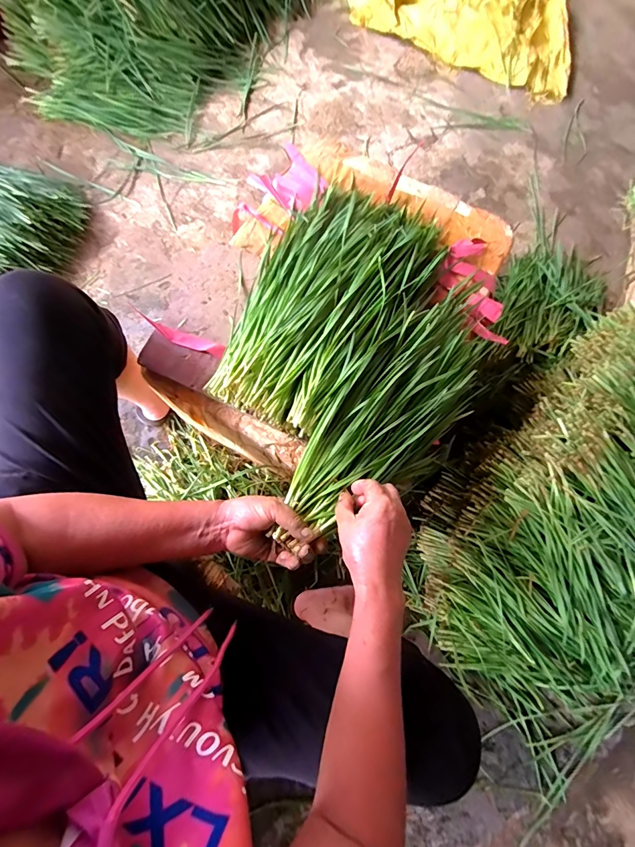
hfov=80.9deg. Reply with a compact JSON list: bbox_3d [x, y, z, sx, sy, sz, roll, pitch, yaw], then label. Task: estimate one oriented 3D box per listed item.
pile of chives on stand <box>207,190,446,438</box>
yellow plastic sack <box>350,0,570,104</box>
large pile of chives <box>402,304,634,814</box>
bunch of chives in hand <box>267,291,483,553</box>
[{"bbox_3d":[0.020,-0.194,0.555,0.232,0.087,0.425,33,76,3],"label":"pile of chives on stand"},{"bbox_3d":[0.531,-1.479,1.207,0.777,0.129,0.708,22,79,3],"label":"yellow plastic sack"},{"bbox_3d":[0.516,0.251,0.658,0.597,0.346,0.636,44,77,6],"label":"large pile of chives"},{"bbox_3d":[0.117,-0.018,0.527,0.159,0.071,0.412,42,64,7],"label":"bunch of chives in hand"}]

